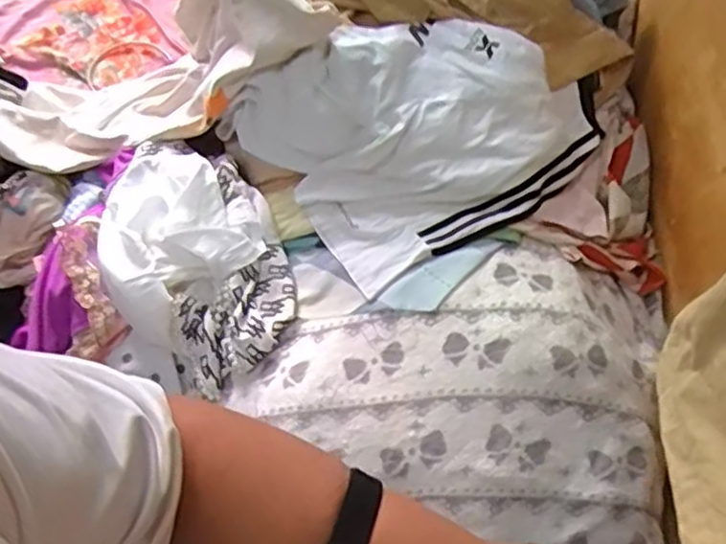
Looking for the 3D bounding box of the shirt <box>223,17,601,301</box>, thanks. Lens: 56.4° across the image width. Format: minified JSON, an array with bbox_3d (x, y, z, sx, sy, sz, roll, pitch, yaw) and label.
[{"bbox_3d":[0.095,-0.186,0.863,0.429,0.140,0.306,-23,62,-17],"label":"shirt"}]

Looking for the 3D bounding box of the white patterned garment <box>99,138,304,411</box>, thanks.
[{"bbox_3d":[-0.216,-0.015,0.872,0.212,0.136,0.330,-27,63,-19],"label":"white patterned garment"}]

